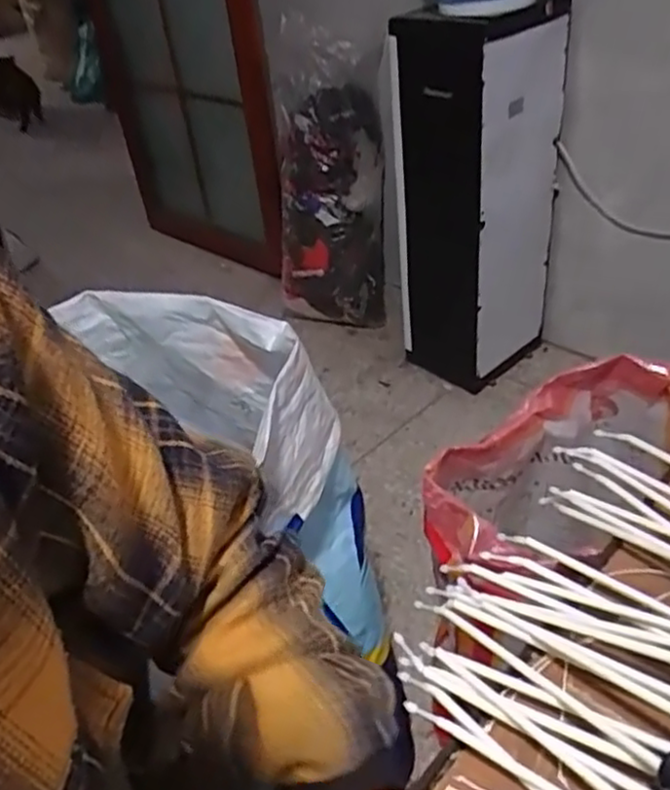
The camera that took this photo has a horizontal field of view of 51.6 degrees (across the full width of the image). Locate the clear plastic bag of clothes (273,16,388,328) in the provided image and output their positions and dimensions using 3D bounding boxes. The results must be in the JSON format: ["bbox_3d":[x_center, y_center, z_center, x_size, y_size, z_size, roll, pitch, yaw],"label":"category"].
[{"bbox_3d":[-0.019,-0.532,1.753,0.273,0.682,0.228,0,39,10],"label":"clear plastic bag of clothes"}]

